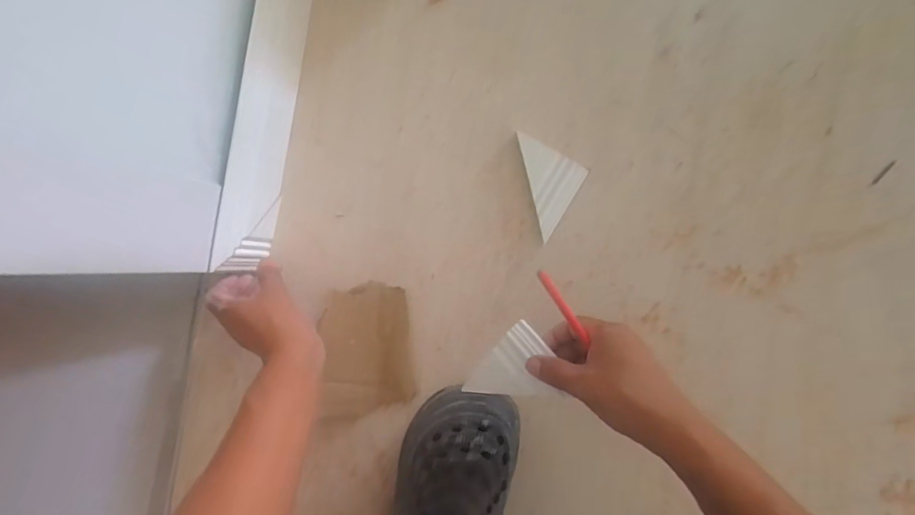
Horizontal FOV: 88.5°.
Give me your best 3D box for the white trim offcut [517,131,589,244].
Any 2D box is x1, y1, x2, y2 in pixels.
[{"bbox_3d":[0.111,-0.084,0.520,0.062,0.017,0.113,-13,88,6],"label":"white trim offcut"}]

